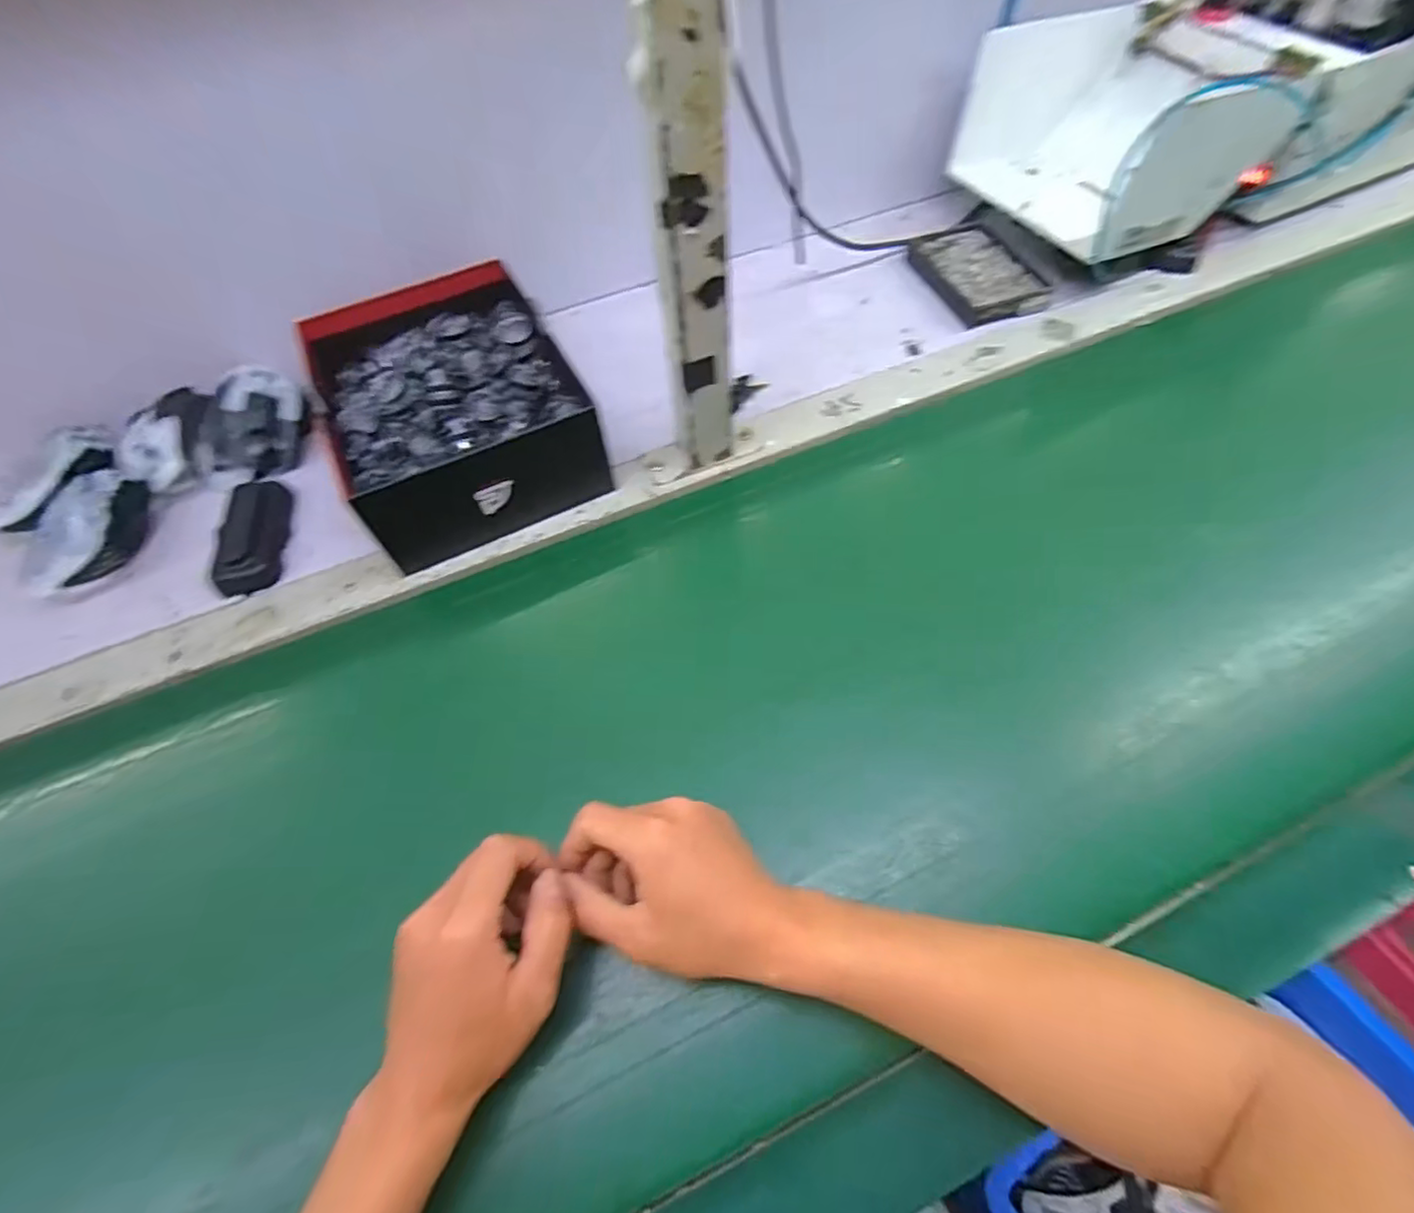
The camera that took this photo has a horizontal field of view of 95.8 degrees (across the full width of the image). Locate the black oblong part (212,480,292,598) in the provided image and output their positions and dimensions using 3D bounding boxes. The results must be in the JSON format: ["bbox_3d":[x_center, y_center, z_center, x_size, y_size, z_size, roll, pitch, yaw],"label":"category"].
[{"bbox_3d":[-0.366,-0.057,0.516,0.039,0.024,0.101,-11,58,-4],"label":"black oblong part"}]

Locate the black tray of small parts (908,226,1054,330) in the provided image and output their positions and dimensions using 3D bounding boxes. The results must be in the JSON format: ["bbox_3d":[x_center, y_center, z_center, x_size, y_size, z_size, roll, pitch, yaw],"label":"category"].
[{"bbox_3d":[0.267,-0.334,0.640,0.087,0.022,0.137,-20,59,-9],"label":"black tray of small parts"}]

